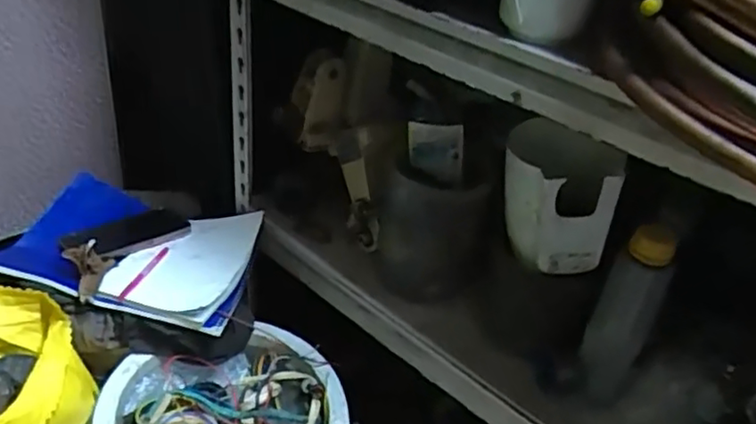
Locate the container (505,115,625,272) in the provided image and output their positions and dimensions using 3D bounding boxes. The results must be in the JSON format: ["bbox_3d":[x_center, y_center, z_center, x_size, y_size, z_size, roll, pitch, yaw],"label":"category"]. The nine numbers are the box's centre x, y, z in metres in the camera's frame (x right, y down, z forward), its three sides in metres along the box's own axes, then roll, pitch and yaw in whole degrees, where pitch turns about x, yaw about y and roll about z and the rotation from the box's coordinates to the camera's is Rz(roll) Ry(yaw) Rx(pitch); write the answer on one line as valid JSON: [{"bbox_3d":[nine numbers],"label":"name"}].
[{"bbox_3d":[0.192,-0.015,0.693,0.117,0.136,0.108,12,34,7],"label":"container"}]

